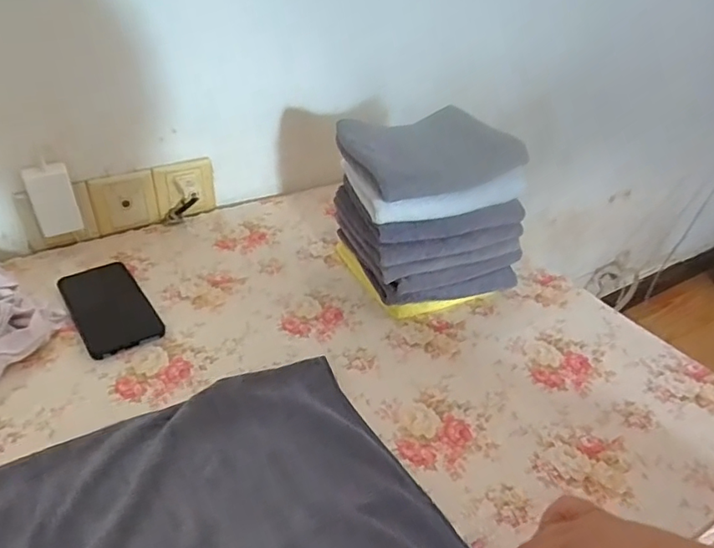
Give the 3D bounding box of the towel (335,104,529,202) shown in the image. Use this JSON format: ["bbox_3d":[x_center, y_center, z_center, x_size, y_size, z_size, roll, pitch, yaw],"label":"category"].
[{"bbox_3d":[0.086,-0.153,0.640,0.194,0.030,0.138,-17,55,-20],"label":"towel"}]

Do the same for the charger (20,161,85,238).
[{"bbox_3d":[-0.386,-0.094,0.699,0.051,0.089,0.023,-20,41,-30],"label":"charger"}]

